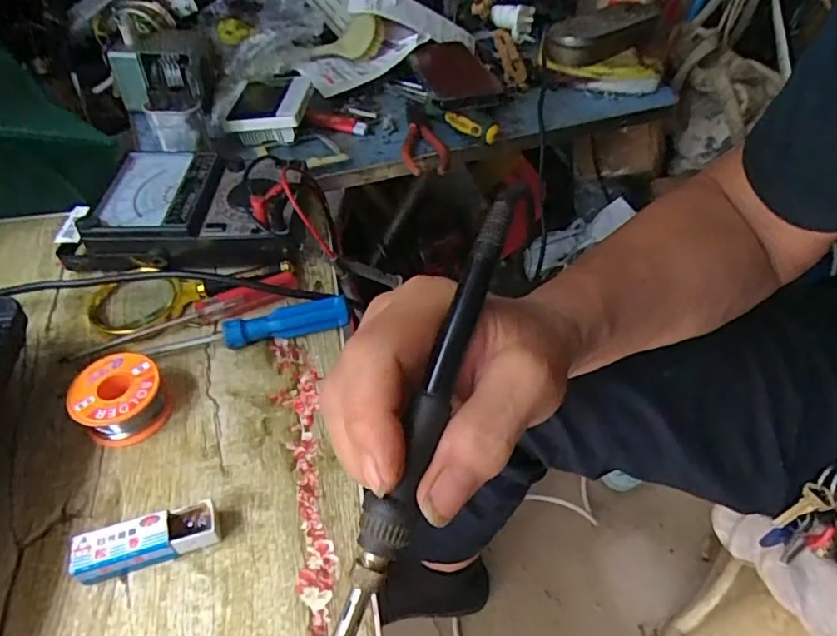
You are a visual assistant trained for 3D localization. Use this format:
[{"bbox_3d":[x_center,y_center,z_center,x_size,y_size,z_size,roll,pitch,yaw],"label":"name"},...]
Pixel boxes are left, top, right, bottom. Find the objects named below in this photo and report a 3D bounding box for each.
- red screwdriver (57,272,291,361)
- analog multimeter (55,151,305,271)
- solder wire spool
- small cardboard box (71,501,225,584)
[{"bbox_3d":[-0.172,-0.001,0.414,0.167,0.022,0.018,-18,50,-19],"label":"red screwdriver"},{"bbox_3d":[-0.194,-0.098,0.475,0.194,0.058,0.115,-2,48,-2],"label":"analog multimeter"},{"bbox_3d":[-0.194,0.051,0.362,0.055,0.029,0.052,1,47,-1],"label":"solder wire spool"},{"bbox_3d":[-0.147,0.123,0.305,0.071,0.023,0.023,-12,48,-14],"label":"small cardboard box"}]

